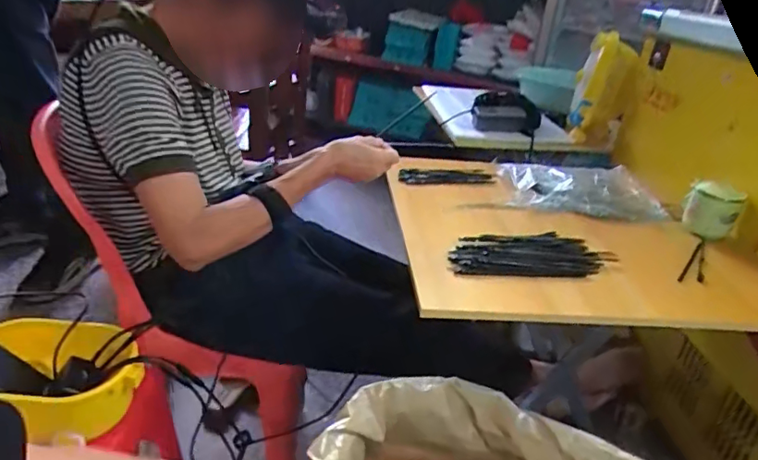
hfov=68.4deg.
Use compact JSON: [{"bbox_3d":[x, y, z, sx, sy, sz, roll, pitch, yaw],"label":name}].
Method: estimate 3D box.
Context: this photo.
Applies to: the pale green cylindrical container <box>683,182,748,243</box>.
[{"bbox_3d":[0.653,-0.047,1.092,0.096,0.091,0.100,19,29,26],"label":"pale green cylindrical container"}]

